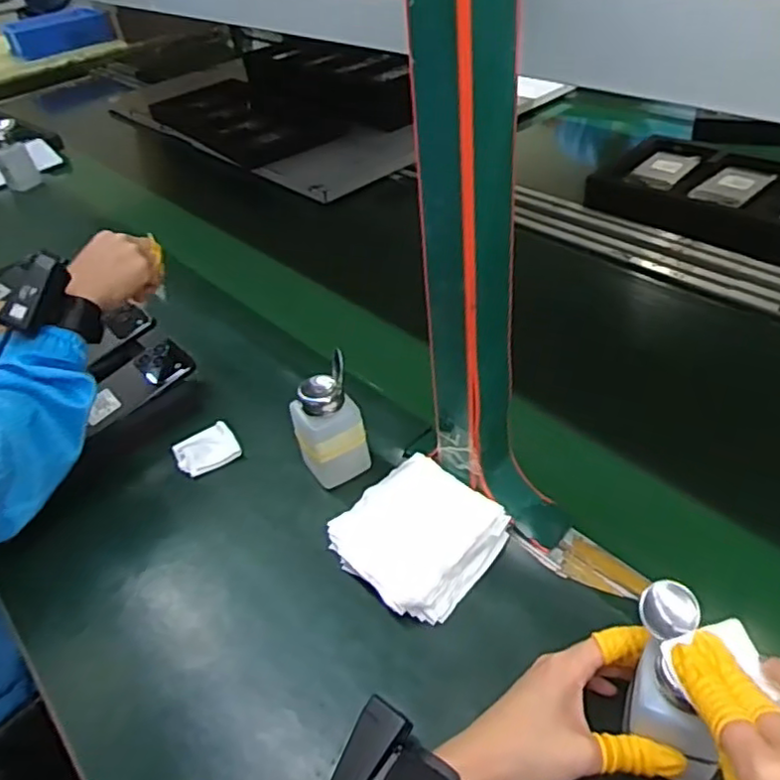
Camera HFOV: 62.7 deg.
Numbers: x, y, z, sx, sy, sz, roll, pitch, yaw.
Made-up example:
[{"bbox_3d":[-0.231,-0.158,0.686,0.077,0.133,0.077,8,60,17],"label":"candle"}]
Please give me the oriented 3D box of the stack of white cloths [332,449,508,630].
[{"bbox_3d":[0.023,0.119,0.533,0.116,0.026,0.121,29,53,34],"label":"stack of white cloths"}]

